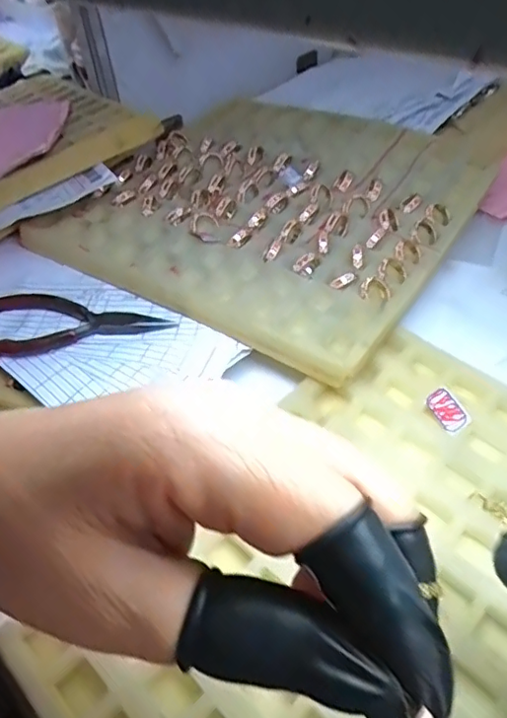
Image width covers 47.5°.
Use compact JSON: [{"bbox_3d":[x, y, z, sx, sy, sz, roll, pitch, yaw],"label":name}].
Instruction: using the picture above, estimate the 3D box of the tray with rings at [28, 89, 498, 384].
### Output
[{"bbox_3d":[0.013,-0.112,0.416,0.249,0.020,0.256,24,53,21],"label":"tray with rings"}]

